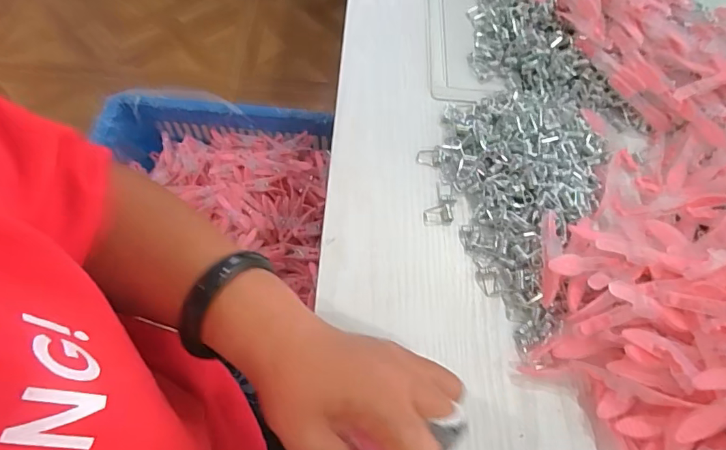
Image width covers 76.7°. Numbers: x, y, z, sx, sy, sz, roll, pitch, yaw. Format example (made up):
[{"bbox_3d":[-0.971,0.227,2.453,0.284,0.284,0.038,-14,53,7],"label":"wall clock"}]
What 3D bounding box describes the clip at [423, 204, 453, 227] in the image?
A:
[{"bbox_3d":[0.064,-0.007,0.388,0.025,0.005,0.019,-7,59,-8],"label":"clip"}]

